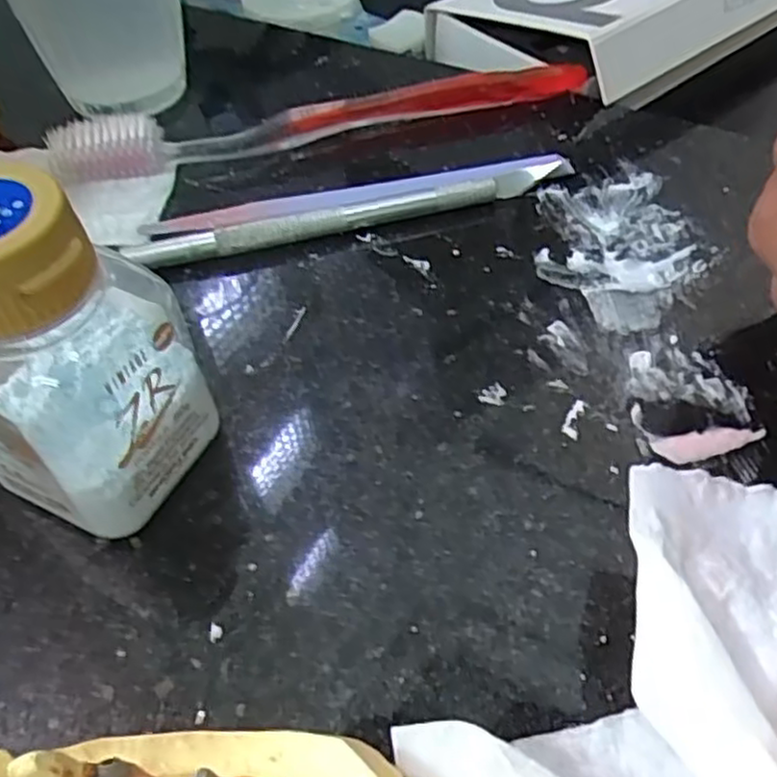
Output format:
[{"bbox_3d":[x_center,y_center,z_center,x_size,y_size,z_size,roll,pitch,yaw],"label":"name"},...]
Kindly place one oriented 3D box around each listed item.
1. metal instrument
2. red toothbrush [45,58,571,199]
[{"bbox_3d":[-0.009,-0.054,0.225,0.140,0.007,0.009,-13,51,-8],"label":"metal instrument"},{"bbox_3d":[-0.023,-0.097,0.256,0.184,0.013,0.021,-14,51,-9],"label":"red toothbrush"}]

